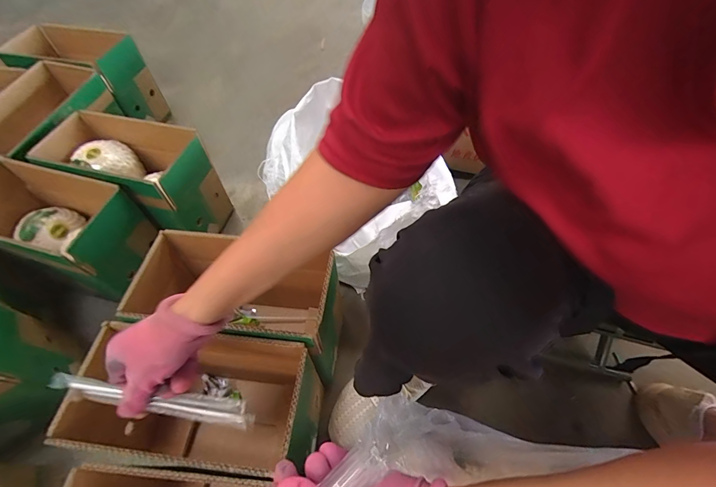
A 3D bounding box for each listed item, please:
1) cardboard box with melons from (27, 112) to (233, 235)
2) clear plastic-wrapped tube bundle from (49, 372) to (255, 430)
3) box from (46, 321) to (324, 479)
[{"bbox_3d":[-0.434,-0.127,0.721,0.269,0.198,0.153,11,59,9],"label":"cardboard box with melons"},{"bbox_3d":[-0.204,0.159,0.361,0.194,0.017,0.026,13,59,-5],"label":"clear plastic-wrapped tube bundle"},{"bbox_3d":[-0.200,0.232,0.510,0.272,0.223,0.145,5,59,5],"label":"box"}]

